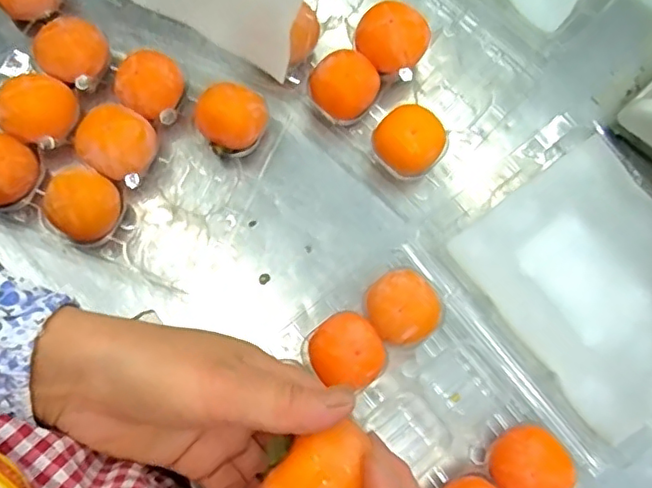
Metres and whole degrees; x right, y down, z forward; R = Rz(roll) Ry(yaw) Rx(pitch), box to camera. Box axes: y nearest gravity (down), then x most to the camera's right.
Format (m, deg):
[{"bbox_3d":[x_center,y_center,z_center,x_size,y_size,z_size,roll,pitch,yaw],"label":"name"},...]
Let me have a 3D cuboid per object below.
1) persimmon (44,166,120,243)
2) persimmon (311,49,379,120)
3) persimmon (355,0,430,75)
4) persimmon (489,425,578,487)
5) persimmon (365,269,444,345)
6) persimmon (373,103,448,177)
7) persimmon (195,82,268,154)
[{"bbox_3d":[-0.177,-0.026,0.433,0.047,0.048,0.049,0,76,-1],"label":"persimmon"},{"bbox_3d":[0.015,-0.125,0.467,0.050,0.042,0.048,0,76,0],"label":"persimmon"},{"bbox_3d":[0.052,-0.167,0.473,0.054,0.043,0.058,-36,79,-8],"label":"persimmon"},{"bbox_3d":[0.143,0.156,0.403,0.052,0.033,0.050,0,76,0],"label":"persimmon"},{"bbox_3d":[0.056,0.047,0.427,0.050,0.044,0.054,-39,80,-10],"label":"persimmon"},{"bbox_3d":[0.066,-0.081,0.456,0.051,0.036,0.047,0,76,0],"label":"persimmon"},{"bbox_3d":[-0.073,-0.098,0.461,0.051,0.038,0.050,0,76,0],"label":"persimmon"}]

